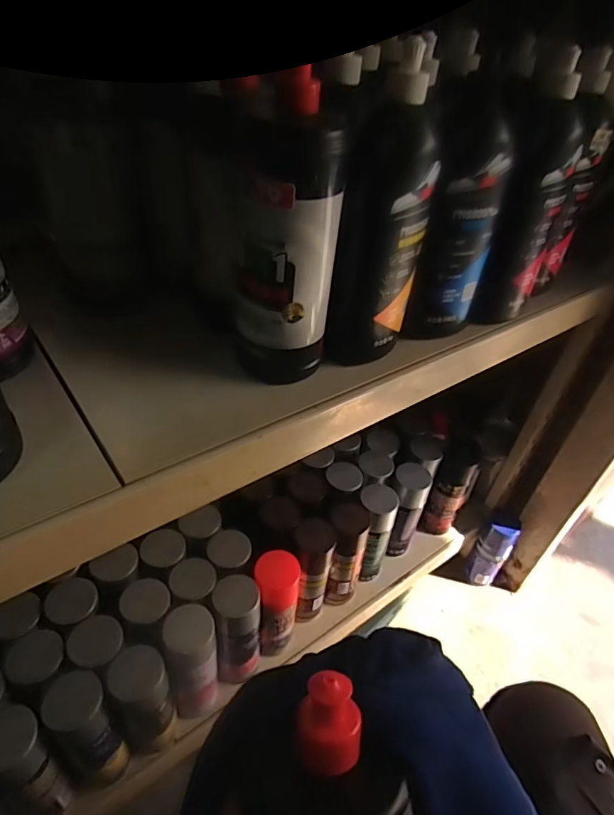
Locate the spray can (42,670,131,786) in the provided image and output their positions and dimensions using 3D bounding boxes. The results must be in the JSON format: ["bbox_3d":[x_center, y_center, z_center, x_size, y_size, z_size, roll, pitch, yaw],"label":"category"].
[{"bbox_3d":[-0.259,0.387,0.597,0.073,0.177,0.060,36,48,29],"label":"spray can"}]

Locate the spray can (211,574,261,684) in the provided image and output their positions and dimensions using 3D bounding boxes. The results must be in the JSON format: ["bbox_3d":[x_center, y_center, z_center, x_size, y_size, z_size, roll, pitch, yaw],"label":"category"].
[{"bbox_3d":[-0.096,0.311,0.703,0.064,0.181,0.069,4,41,-4],"label":"spray can"}]

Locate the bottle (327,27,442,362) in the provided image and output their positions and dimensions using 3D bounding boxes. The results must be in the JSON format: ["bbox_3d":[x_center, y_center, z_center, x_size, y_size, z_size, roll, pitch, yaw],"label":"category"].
[{"bbox_3d":[0.065,-0.149,0.431,0.065,0.227,0.075,21,42,15],"label":"bottle"}]

